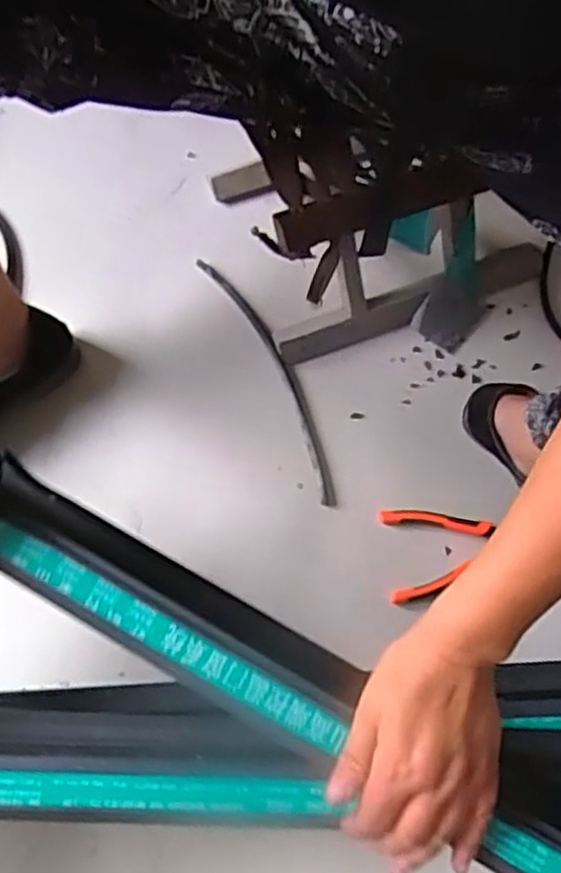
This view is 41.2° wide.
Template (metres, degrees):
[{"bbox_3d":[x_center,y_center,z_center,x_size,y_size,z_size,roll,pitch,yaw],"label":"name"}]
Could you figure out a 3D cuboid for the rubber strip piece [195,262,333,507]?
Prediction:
[{"bbox_3d":[-0.006,-0.070,0.816,0.037,0.016,0.309,-26,77,-8],"label":"rubber strip piece"}]

